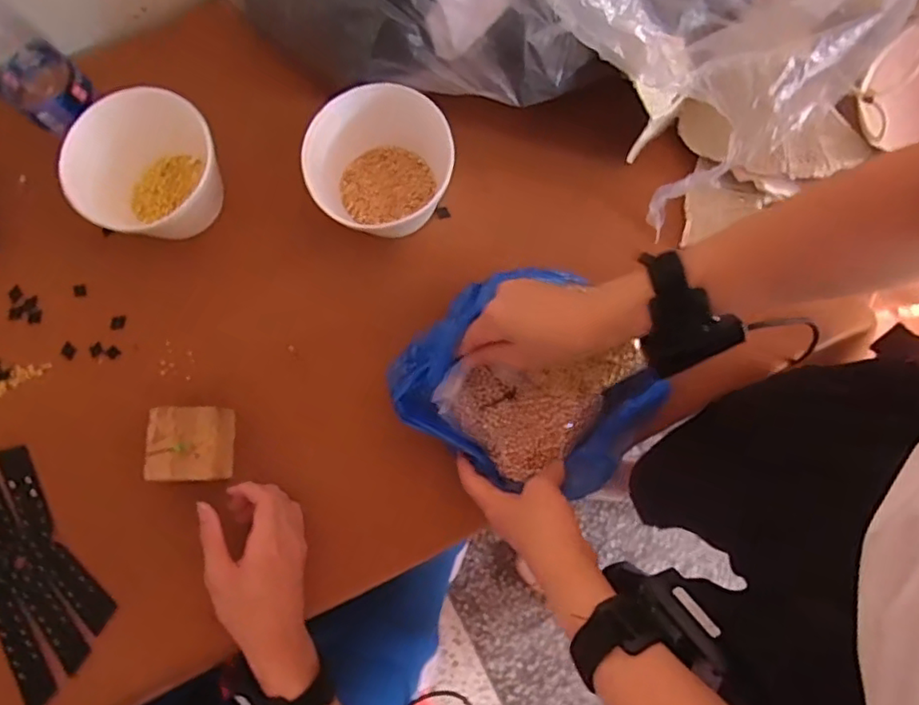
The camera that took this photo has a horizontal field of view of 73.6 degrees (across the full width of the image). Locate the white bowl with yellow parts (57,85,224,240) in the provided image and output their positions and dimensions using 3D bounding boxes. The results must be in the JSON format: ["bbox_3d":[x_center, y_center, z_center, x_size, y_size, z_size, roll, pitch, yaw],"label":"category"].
[{"bbox_3d":[-0.266,-0.157,0.541,0.112,0.095,0.111,0,79,1],"label":"white bowl with yellow parts"}]

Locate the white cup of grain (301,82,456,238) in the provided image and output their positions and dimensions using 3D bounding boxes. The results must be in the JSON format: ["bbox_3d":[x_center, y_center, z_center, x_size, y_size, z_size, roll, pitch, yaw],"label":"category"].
[{"bbox_3d":[-0.072,-0.164,0.547,0.117,0.083,0.130,23,80,5],"label":"white cup of grain"}]

